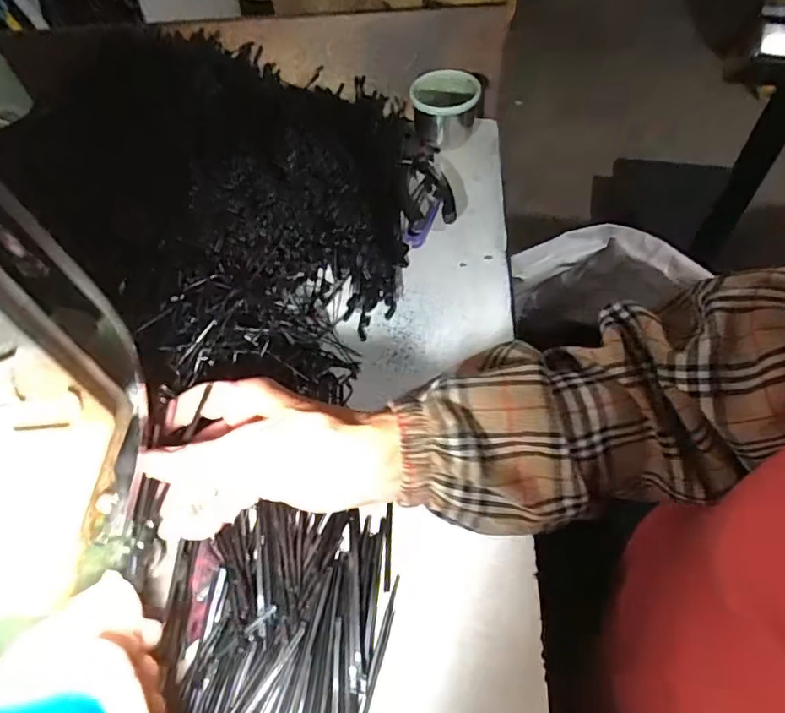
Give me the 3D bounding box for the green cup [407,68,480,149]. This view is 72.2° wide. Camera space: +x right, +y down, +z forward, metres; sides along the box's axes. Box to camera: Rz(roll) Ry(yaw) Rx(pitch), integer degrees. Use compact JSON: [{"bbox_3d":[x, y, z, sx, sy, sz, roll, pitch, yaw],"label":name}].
[{"bbox_3d":[0.055,-0.256,0.561,0.071,0.050,0.064,-3,56,-1],"label":"green cup"}]

